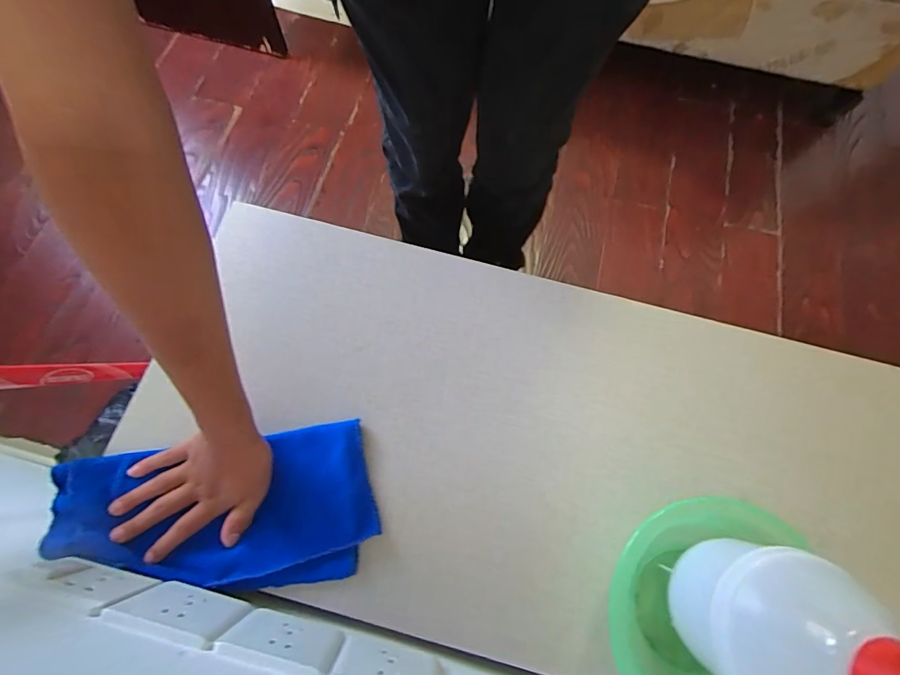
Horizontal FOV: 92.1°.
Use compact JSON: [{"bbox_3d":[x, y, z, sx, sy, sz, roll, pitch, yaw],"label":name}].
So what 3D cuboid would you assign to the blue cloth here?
[{"bbox_3d":[-0.227,0.163,0.418,0.298,0.029,0.144,-2,72,-3],"label":"blue cloth"}]

